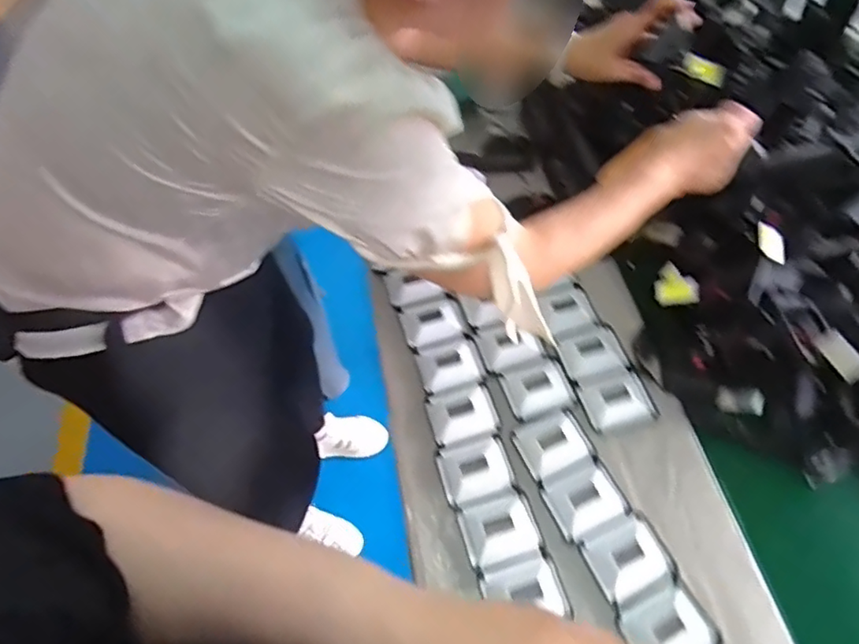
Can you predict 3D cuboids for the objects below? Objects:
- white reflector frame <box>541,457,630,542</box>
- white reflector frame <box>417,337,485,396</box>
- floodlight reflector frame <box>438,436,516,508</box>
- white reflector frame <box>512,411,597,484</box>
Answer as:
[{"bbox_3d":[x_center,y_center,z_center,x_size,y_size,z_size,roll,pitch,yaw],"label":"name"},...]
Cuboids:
[{"bbox_3d":[0.164,0.185,0.627,0.075,0.010,0.069,-22,57,-12],"label":"white reflector frame"},{"bbox_3d":[0.026,0.052,0.730,0.074,0.022,0.068,-16,56,-9],"label":"white reflector frame"},{"bbox_3d":[0.053,0.165,0.665,0.074,0.016,0.066,-13,56,-6],"label":"floodlight reflector frame"},{"bbox_3d":[0.142,0.139,0.674,0.078,0.012,0.067,-21,57,-12],"label":"white reflector frame"}]

